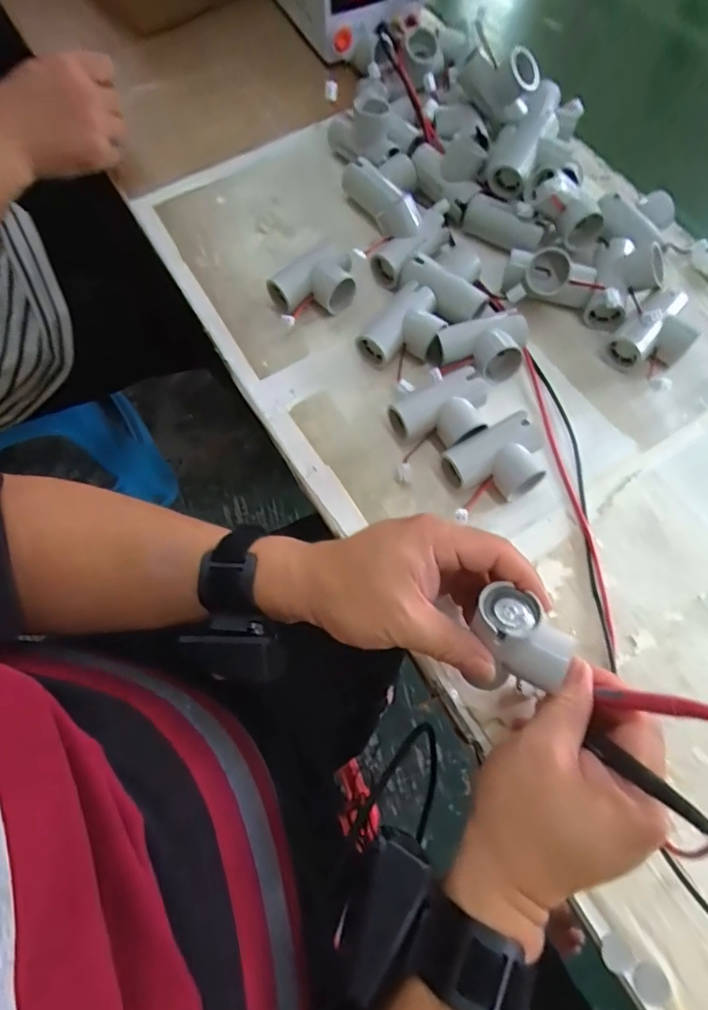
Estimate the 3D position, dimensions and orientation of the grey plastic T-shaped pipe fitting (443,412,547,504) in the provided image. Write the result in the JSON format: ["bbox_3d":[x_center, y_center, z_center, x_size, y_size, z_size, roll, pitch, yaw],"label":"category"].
[{"bbox_3d":[0.109,-0.033,0.381,0.073,0.026,0.055,-27,71,-10],"label":"grey plastic T-shaped pipe fitting"}]

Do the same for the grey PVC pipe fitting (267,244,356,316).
[{"bbox_3d":[-0.032,-0.192,0.446,0.066,0.036,0.050,-40,74,-14],"label":"grey PVC pipe fitting"}]

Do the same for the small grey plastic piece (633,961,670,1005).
[{"bbox_3d":[0.166,0.267,0.285,0.019,0.005,0.017,41,74,14],"label":"small grey plastic piece"}]

